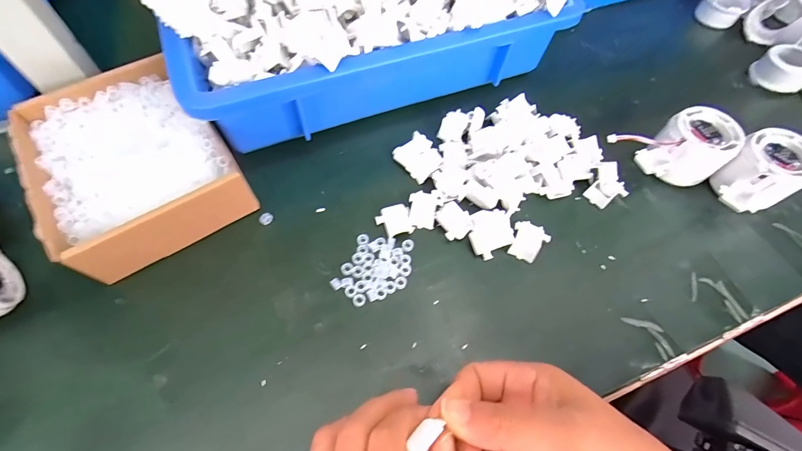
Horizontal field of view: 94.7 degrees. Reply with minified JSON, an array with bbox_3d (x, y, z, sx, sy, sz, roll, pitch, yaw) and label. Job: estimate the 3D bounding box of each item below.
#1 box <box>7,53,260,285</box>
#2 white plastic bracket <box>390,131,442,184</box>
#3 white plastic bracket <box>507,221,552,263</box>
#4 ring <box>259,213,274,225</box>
[{"bbox_3d":[-0.225,-0.057,0.314,0.136,0.050,0.189,-30,68,-17],"label":"box"},{"bbox_3d":[0.017,-0.066,0.355,0.035,0.004,0.042,-44,80,-2],"label":"white plastic bracket"},{"bbox_3d":[0.110,0.014,0.315,0.029,0.006,0.032,20,63,7],"label":"white plastic bracket"},{"bbox_3d":[-0.117,-0.007,0.320,0.011,0.004,0.011,1,62,-3],"label":"ring"}]

